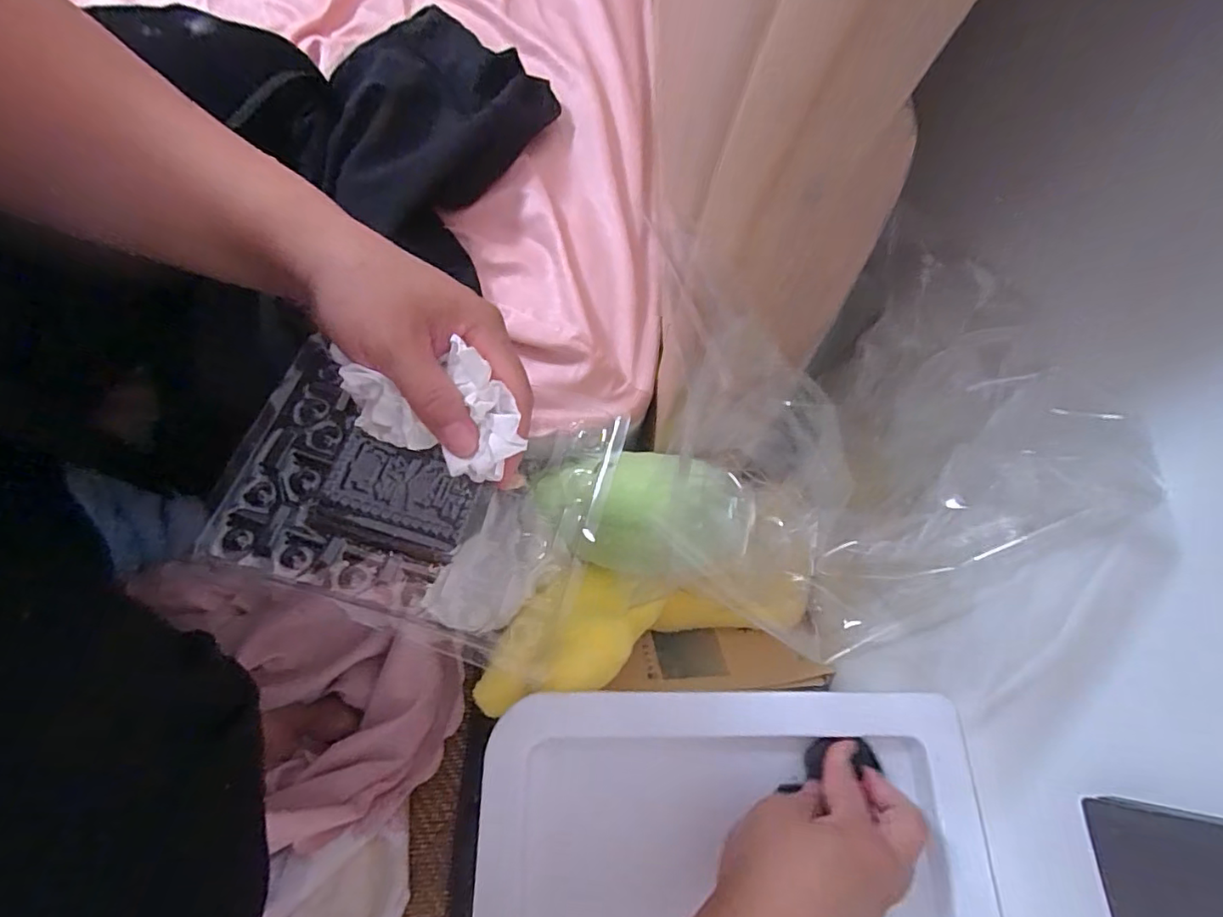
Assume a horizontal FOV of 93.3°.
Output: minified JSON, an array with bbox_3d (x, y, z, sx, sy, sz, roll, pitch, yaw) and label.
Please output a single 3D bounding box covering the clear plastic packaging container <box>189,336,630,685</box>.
[{"bbox_3d":[-0.095,0.019,0.281,0.172,0.022,0.120,17,67,7],"label":"clear plastic packaging container"}]

